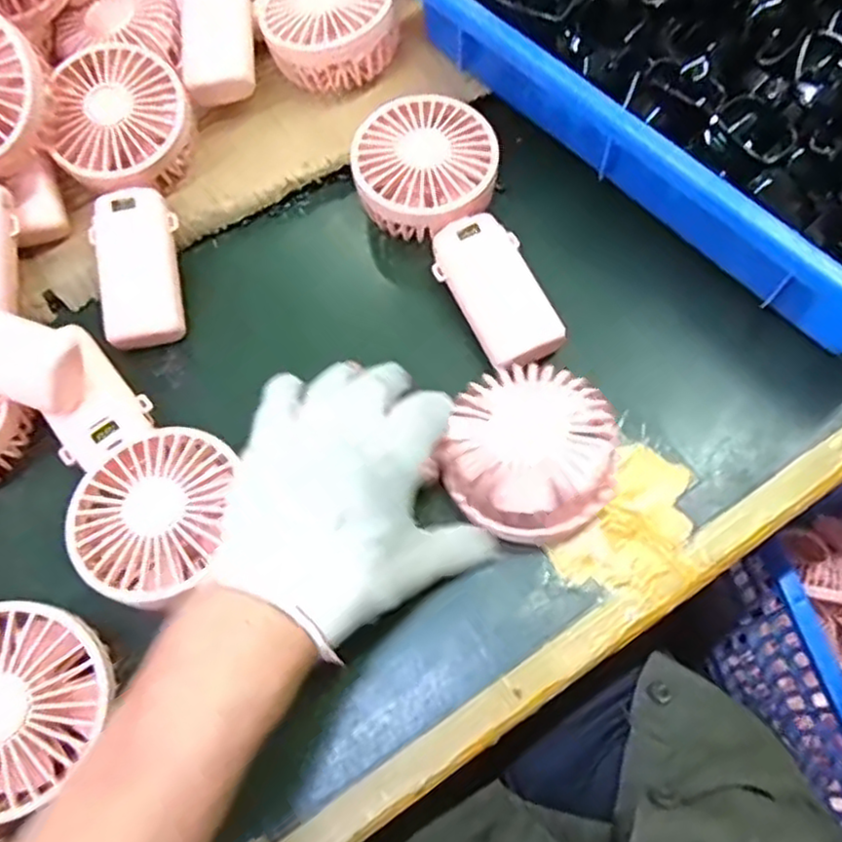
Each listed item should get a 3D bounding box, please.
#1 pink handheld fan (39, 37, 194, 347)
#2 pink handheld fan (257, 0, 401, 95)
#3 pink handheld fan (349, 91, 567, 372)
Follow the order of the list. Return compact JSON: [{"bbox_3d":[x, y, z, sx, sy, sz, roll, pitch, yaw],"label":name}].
[{"bbox_3d":[-0.175,-0.137,0.417,0.081,0.040,0.185,-10,84,-1],"label":"pink handheld fan"},{"bbox_3d":[-0.060,-0.262,0.463,0.087,0.038,0.081,-1,65,3],"label":"pink handheld fan"},{"bbox_3d":[0.022,-0.114,0.412,0.086,0.034,0.184,-22,66,-7],"label":"pink handheld fan"}]

